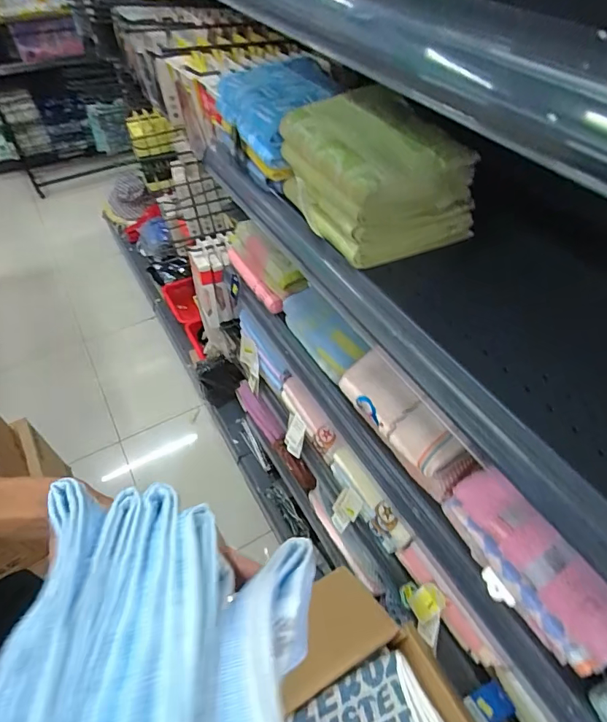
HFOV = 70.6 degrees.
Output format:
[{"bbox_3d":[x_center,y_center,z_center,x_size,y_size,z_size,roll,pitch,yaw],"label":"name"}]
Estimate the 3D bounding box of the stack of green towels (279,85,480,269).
[{"bbox_3d":[0.088,-0.225,0.517,0.177,0.114,0.179,-20,53,-18],"label":"stack of green towels"}]

